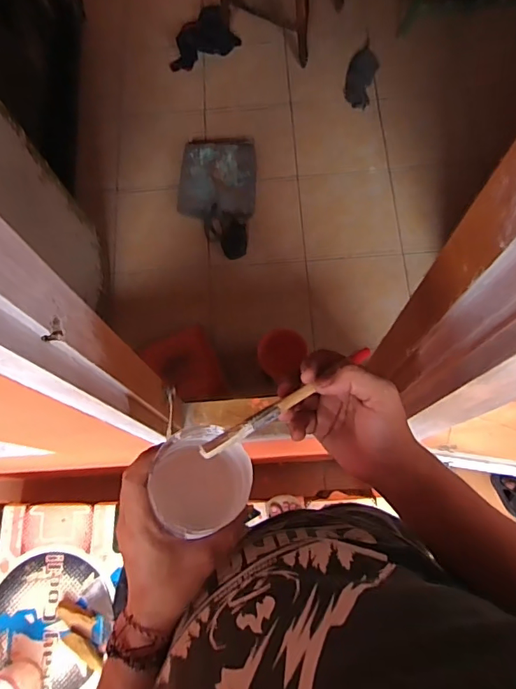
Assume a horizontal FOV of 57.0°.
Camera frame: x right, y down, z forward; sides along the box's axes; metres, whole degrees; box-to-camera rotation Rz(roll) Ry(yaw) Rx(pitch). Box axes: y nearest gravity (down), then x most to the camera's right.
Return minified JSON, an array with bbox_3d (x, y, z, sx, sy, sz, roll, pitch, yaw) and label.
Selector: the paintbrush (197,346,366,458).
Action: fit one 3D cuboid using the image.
[{"bbox_3d":[0.025,0.044,0.368,0.154,0.009,0.013,-29,74,-18],"label":"paintbrush"}]

